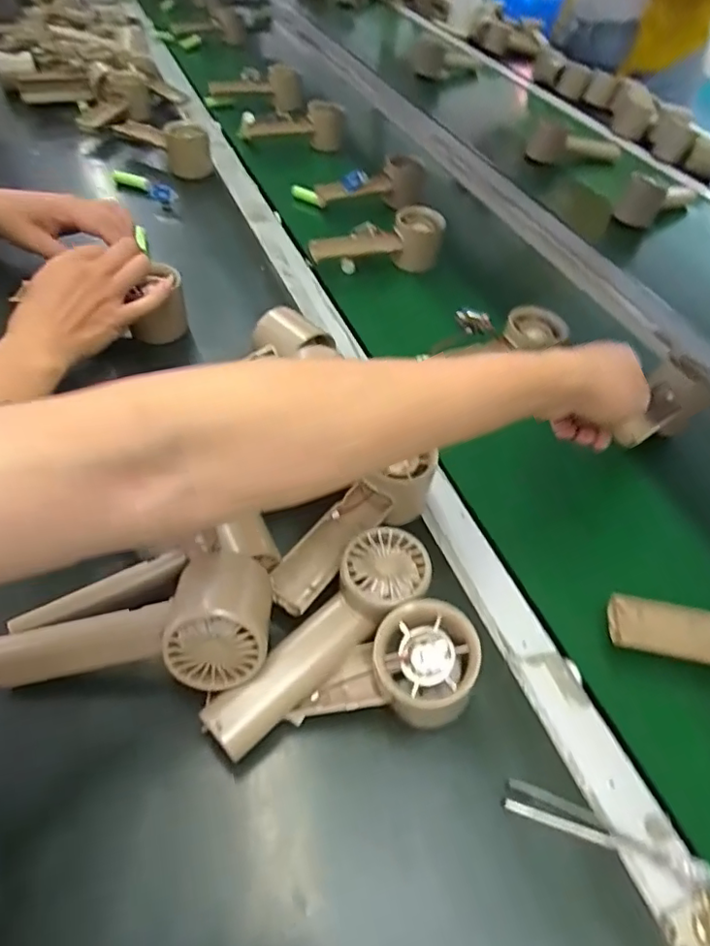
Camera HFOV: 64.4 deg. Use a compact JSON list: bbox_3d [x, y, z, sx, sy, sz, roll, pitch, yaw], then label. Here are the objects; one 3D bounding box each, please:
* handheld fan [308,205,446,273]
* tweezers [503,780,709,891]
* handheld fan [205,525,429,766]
[{"bbox_3d":[0.024,-0.271,0.663,0.154,0.059,0.046,-8,52,-12],"label":"handheld fan"},{"bbox_3d":[0.134,0.192,0.302,0.106,0.014,0.016,18,51,9],"label":"tweezers"},{"bbox_3d":[-0.016,0.100,0.339,0.047,0.048,0.156,38,70,23],"label":"handheld fan"}]

